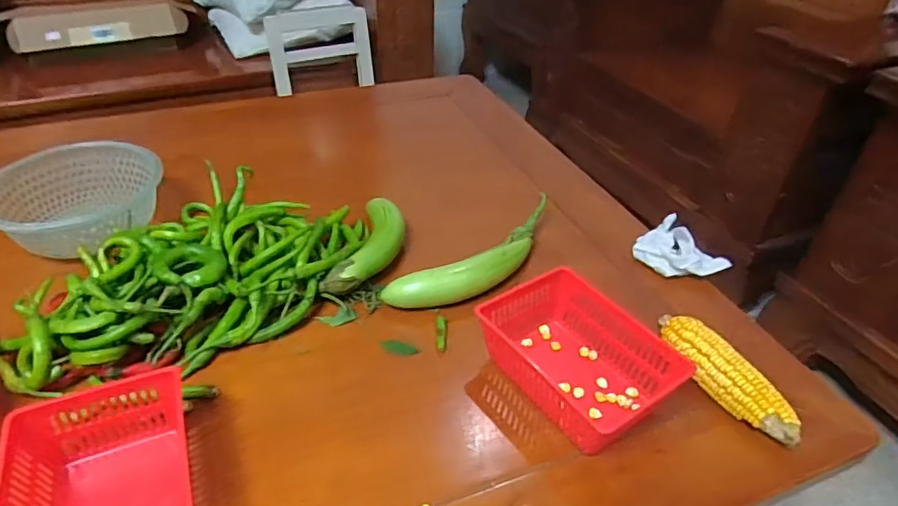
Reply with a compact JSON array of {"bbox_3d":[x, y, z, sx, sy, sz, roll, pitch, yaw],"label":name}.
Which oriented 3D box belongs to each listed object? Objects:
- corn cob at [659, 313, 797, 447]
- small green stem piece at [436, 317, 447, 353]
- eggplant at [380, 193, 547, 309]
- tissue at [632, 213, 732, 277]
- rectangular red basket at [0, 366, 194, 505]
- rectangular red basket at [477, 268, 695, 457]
[{"bbox_3d":[0.242,0.111,0.501,0.034,0.044,0.146,-14,42,-20],"label":"corn cob"},{"bbox_3d":[-0.008,0.079,0.544,0.010,0.010,0.041,3,39,0],"label":"small green stem piece"},{"bbox_3d":[0.041,0.010,0.618,0.241,0.041,0.065,-29,48,-33],"label":"eggplant"},{"bbox_3d":[0.259,-0.002,0.634,0.067,0.030,0.091,-17,43,-23],"label":"tissue"},{"bbox_3d":[-0.235,0.164,0.382,0.111,0.057,0.163,-11,41,-17],"label":"rectangular red basket"},{"bbox_3d":[0.110,0.092,0.496,0.113,0.057,0.159,-28,48,-32],"label":"rectangular red basket"}]

